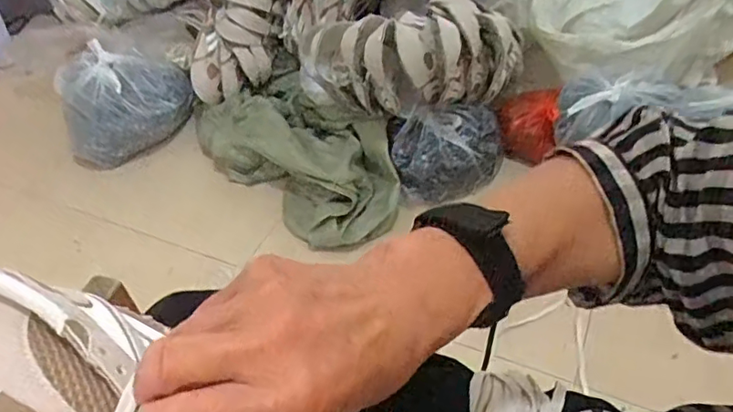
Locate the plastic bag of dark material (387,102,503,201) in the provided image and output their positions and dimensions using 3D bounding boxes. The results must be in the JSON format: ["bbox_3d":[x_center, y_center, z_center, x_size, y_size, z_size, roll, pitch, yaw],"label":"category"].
[{"bbox_3d":[0.157,-0.105,1.087,0.221,0.152,0.127,-8,45,-1],"label":"plastic bag of dark material"}]

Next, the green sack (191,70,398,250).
[{"bbox_3d":[-0.151,-0.131,1.185,0.261,0.126,0.549,-32,50,-23],"label":"green sack"}]

